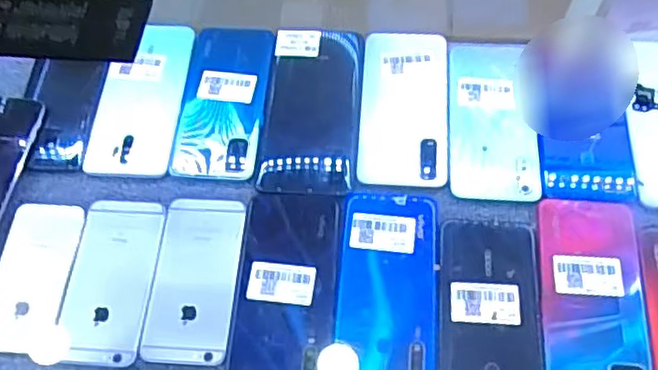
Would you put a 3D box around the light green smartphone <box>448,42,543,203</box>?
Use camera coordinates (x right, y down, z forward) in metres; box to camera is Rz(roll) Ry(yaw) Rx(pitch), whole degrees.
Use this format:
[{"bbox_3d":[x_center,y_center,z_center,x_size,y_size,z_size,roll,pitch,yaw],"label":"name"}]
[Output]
[{"bbox_3d":[0.142,-0.061,0.577,0.073,0.004,0.160,2,63,4],"label":"light green smartphone"}]

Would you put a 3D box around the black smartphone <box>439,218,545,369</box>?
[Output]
[{"bbox_3d":[0.120,0.098,0.495,0.074,0.005,0.162,3,63,5],"label":"black smartphone"}]

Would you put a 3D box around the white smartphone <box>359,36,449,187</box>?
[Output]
[{"bbox_3d":[0.066,-0.071,0.589,0.075,0.006,0.157,3,63,5],"label":"white smartphone"}]

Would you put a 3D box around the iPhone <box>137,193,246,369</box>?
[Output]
[{"bbox_3d":[-0.105,0.072,0.525,0.066,0.005,0.136,3,63,5],"label":"iPhone"}]

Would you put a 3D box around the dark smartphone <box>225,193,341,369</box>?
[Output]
[{"bbox_3d":[-0.033,0.078,0.514,0.077,0.004,0.156,3,63,5],"label":"dark smartphone"}]

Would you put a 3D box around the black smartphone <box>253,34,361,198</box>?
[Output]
[{"bbox_3d":[-0.015,-0.068,0.592,0.081,0.009,0.168,3,63,5],"label":"black smartphone"}]

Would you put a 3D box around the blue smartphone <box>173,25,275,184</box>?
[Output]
[{"bbox_3d":[-0.094,-0.079,0.599,0.073,0.004,0.160,3,63,5],"label":"blue smartphone"}]

